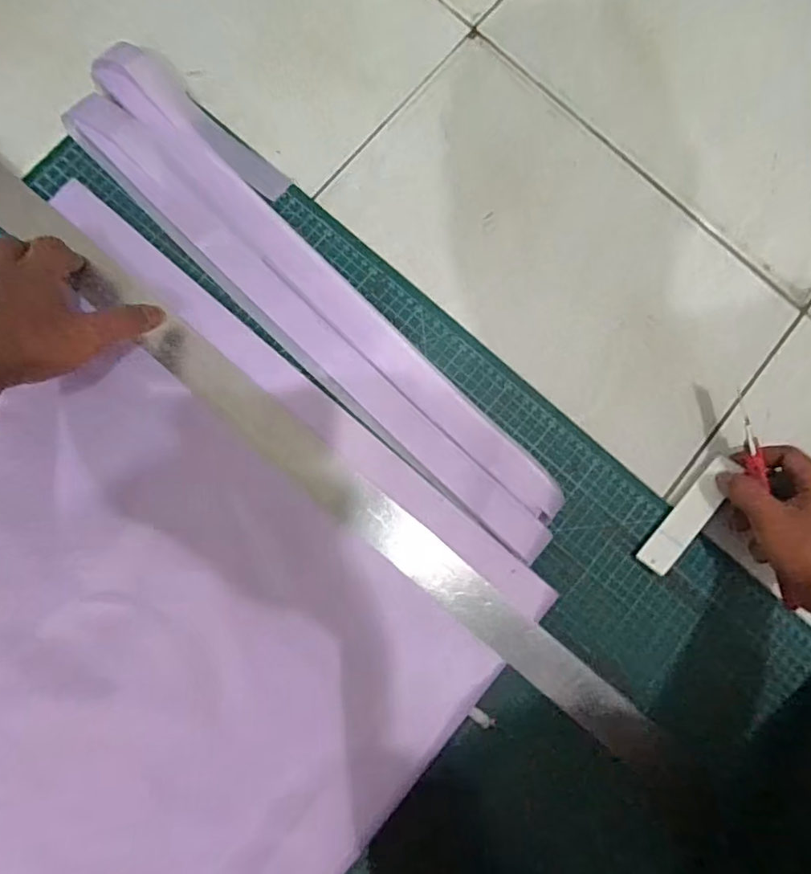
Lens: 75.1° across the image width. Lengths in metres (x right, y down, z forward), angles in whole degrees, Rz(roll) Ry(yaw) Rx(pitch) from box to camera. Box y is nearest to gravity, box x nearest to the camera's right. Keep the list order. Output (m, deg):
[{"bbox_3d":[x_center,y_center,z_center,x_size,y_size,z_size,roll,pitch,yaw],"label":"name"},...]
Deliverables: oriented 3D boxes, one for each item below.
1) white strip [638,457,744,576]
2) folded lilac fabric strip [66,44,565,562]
[{"bbox_3d":[0.238,0.065,0.440,0.027,0.007,0.112,39,85,31],"label":"white strip"},{"bbox_3d":[-0.062,-0.106,0.425,0.498,0.016,0.093,45,83,0],"label":"folded lilac fabric strip"}]

